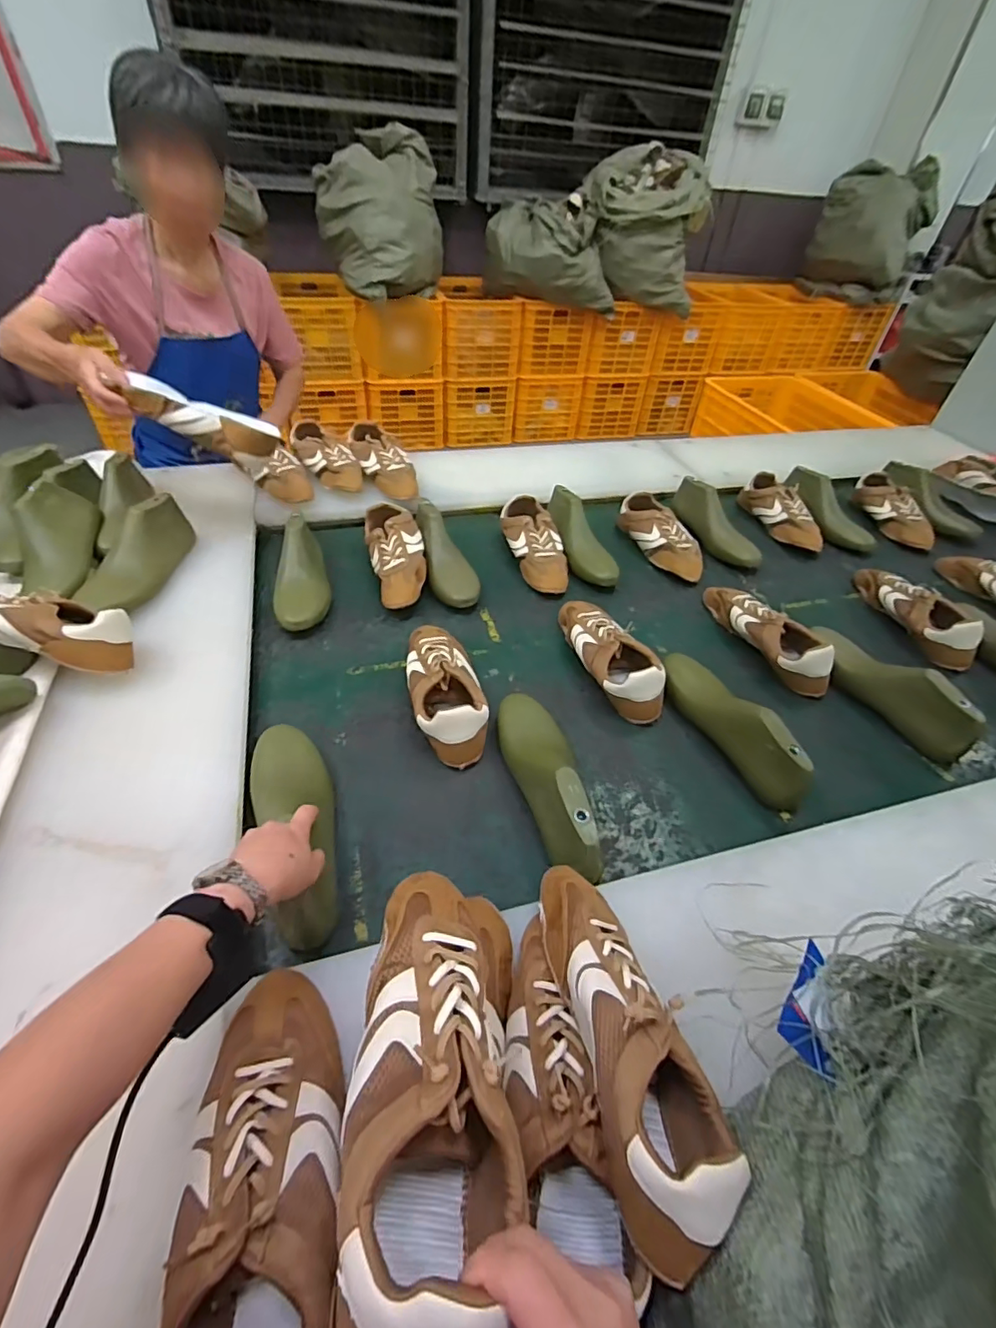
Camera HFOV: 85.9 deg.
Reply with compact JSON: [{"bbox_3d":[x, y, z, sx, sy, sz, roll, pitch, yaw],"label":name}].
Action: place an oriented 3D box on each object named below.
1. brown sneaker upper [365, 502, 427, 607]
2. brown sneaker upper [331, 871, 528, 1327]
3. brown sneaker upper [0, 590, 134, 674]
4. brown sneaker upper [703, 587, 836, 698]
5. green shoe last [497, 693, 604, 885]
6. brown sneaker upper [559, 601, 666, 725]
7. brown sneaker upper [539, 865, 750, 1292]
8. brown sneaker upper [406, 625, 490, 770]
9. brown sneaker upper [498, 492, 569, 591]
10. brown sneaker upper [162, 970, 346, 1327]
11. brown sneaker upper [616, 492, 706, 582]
[{"bbox_3d":[-0.186,-0.202,0.990,0.092,0.096,0.253,-12,48,-15],"label":"brown sneaker upper"},{"bbox_3d":[-0.040,0.245,0.334,0.087,0.091,0.237,0,35,-7],"label":"brown sneaker upper"},{"bbox_3d":[-0.609,-0.045,0.705,0.224,0.094,0.075,6,46,1],"label":"brown sneaker upper"},{"bbox_3d":[0.459,-0.057,0.911,0.091,0.080,0.265,-12,48,-16],"label":"brown sneaker upper"},{"bbox_3d":[0.063,0.131,0.668,0.086,0.096,0.280,-6,45,-13],"label":"green shoe last"},{"bbox_3d":[0.169,-0.023,0.846,0.090,0.075,0.268,-14,48,-17],"label":"brown sneaker upper"},{"bbox_3d":[0.102,0.278,0.420,0.090,0.089,0.269,-6,46,-10],"label":"brown sneaker upper"},{"bbox_3d":[-0.080,0.025,0.779,0.100,0.070,0.255,-7,47,-11],"label":"brown sneaker upper"},{"bbox_3d":[0.074,-0.237,1.055,0.092,0.087,0.244,-8,47,-12],"label":"brown sneaker upper"},{"bbox_3d":[-0.165,0.355,0.368,0.083,0.074,0.255,-6,47,-10],"label":"brown sneaker upper"},{"bbox_3d":[0.349,-0.267,1.122,0.093,0.080,0.244,-12,48,-16],"label":"brown sneaker upper"}]

